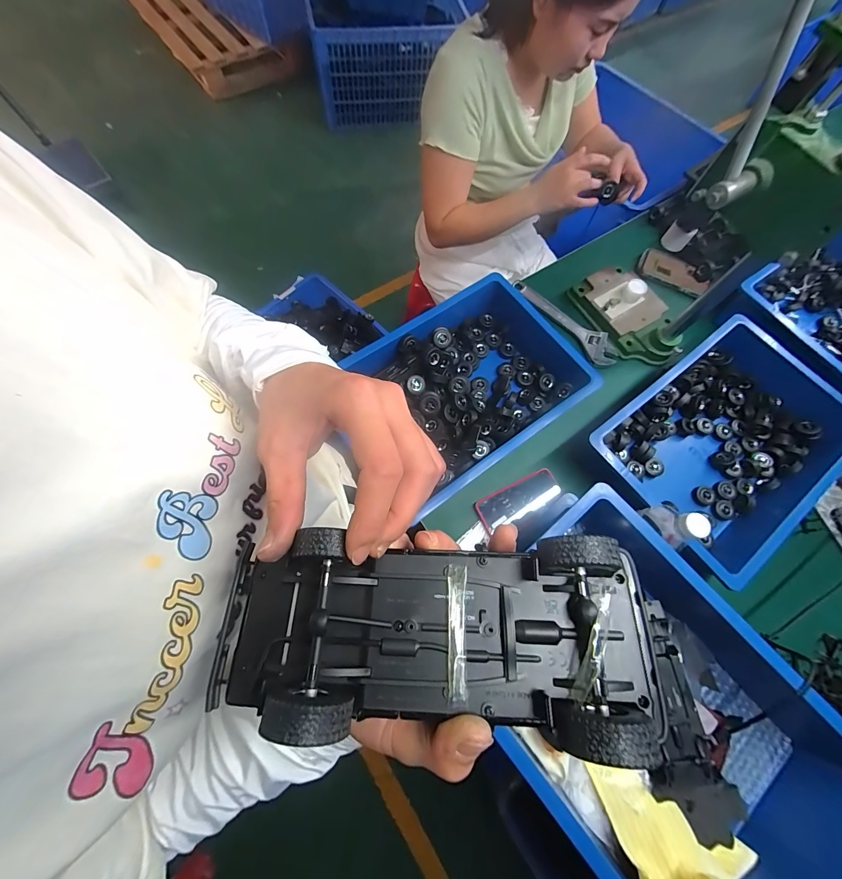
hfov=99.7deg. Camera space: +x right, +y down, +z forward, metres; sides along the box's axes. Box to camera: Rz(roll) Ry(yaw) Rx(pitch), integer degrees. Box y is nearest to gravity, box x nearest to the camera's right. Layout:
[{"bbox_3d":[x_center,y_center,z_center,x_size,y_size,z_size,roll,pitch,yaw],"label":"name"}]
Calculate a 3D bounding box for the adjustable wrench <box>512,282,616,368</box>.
[{"bbox_3d":[0.325,-0.273,0.802,0.058,0.021,0.283,-39,77,-14],"label":"adjustable wrench"}]

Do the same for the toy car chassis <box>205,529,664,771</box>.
[{"bbox_3d":[0.002,0.088,0.165,0.207,0.039,0.083,-1,71,6],"label":"toy car chassis"}]

